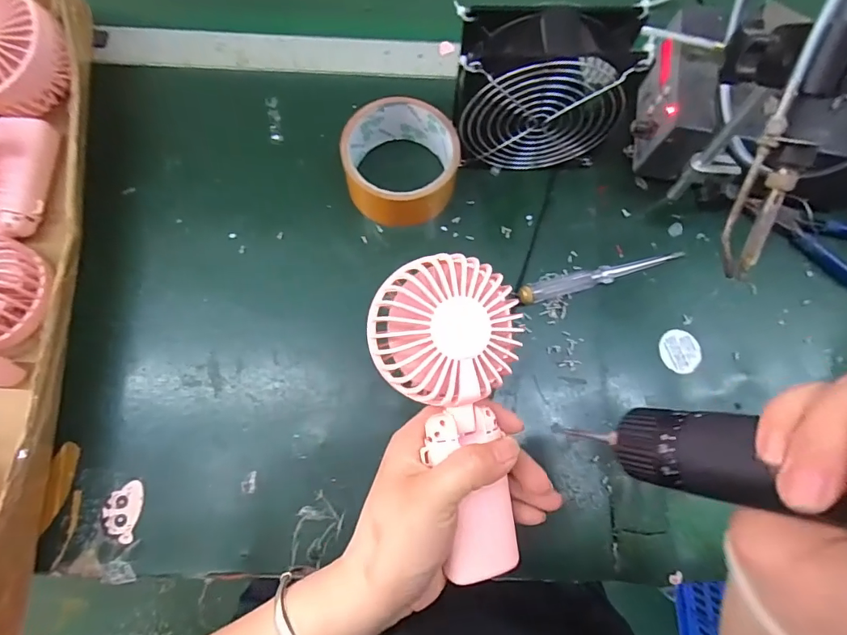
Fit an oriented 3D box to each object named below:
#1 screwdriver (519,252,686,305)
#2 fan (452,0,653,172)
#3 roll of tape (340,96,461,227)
[{"bbox_3d":[0.141,-0.034,0.365,0.138,0.015,0.017,-16,77,-5],"label":"screwdriver"},{"bbox_3d":[0.084,-0.160,0.342,0.122,0.116,0.057,0,76,-1],"label":"fan"},{"bbox_3d":[-0.017,-0.123,0.367,0.087,0.046,0.086,0,76,-1],"label":"roll of tape"}]

